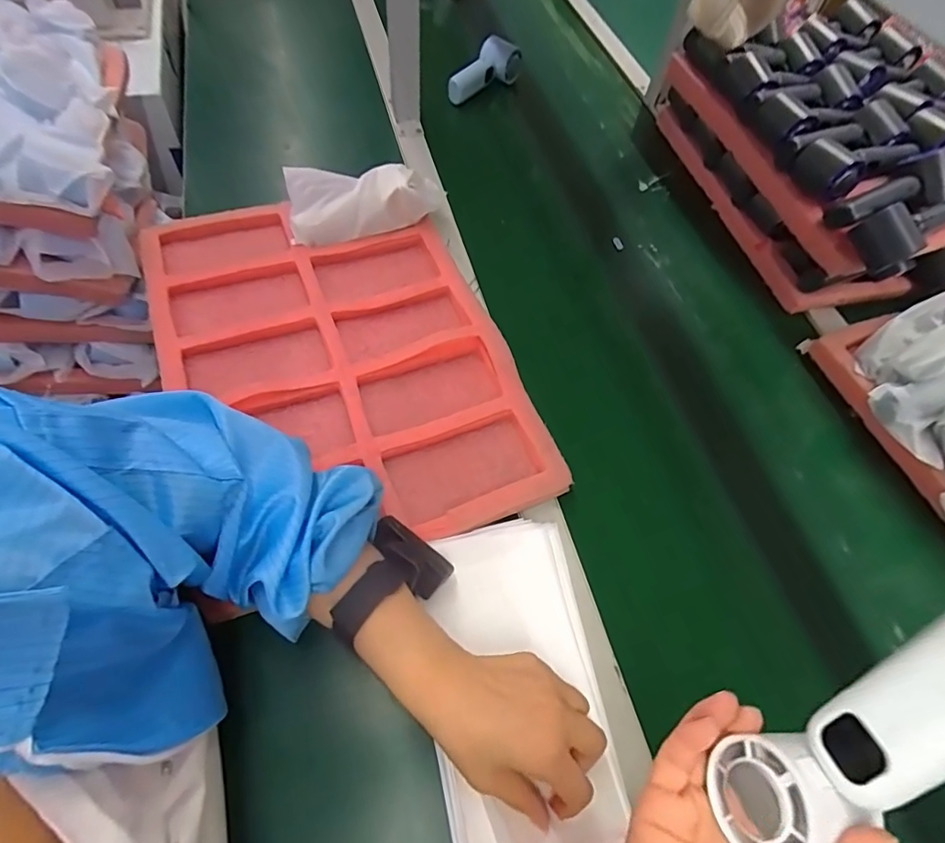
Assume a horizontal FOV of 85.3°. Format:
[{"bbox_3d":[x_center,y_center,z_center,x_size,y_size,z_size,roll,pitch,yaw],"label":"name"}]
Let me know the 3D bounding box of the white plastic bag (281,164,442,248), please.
[{"bbox_3d":[-0.129,-0.263,0.620,0.184,0.066,0.072,-14,61,-13],"label":"white plastic bag"}]

